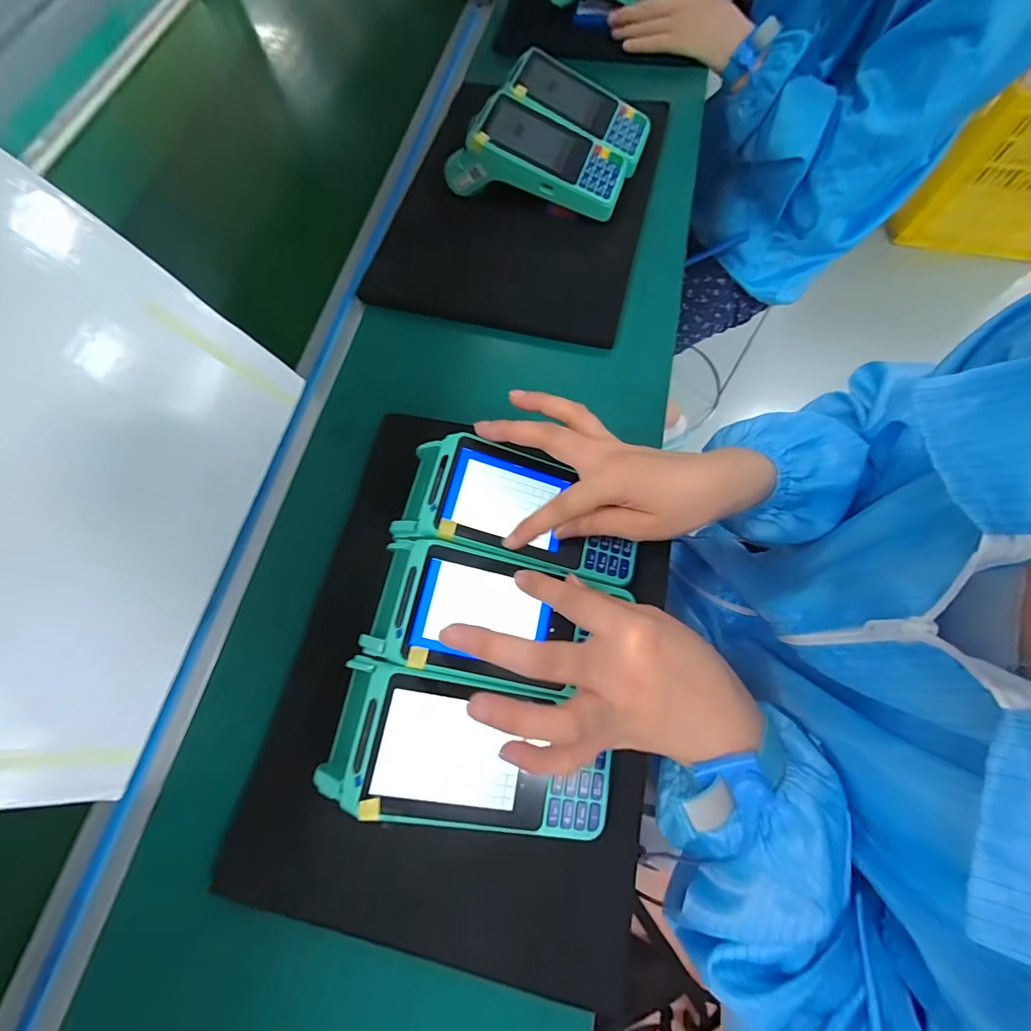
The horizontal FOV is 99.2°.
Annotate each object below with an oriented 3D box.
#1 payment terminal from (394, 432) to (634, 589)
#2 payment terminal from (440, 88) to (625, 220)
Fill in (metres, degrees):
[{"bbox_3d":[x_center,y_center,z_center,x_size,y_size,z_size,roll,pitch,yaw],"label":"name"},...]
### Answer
[{"bbox_3d":[0.002,-0.004,0.306,0.167,0.051,0.075,11,70,5],"label":"payment terminal"},{"bbox_3d":[0.022,-0.352,0.439,0.173,0.069,0.082,16,71,6],"label":"payment terminal"}]

